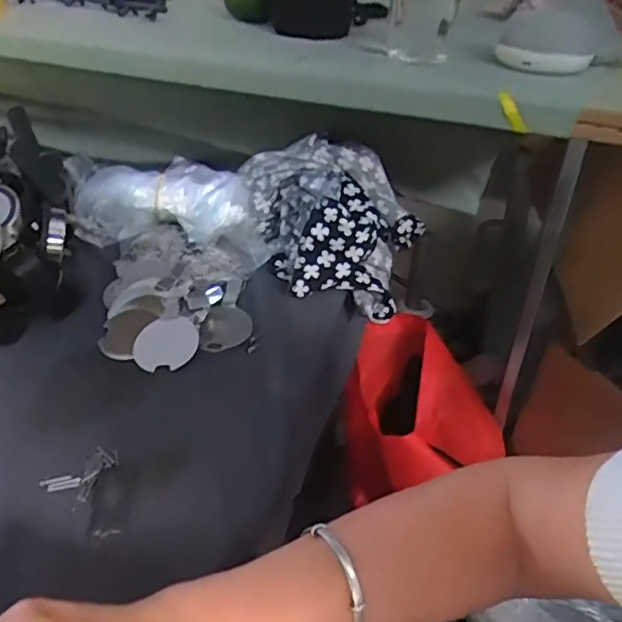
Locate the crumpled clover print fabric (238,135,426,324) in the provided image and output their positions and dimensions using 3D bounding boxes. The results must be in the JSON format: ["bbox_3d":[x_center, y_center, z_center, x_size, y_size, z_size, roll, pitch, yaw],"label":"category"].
[{"bbox_3d":[0.027,-0.098,0.651,0.172,0.125,0.175,-8,37,-15],"label":"crumpled clover print fabric"}]

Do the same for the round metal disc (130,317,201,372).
[{"bbox_3d":[-0.123,0.027,0.514,0.054,0.004,0.054,-5,54,7],"label":"round metal disc"}]

